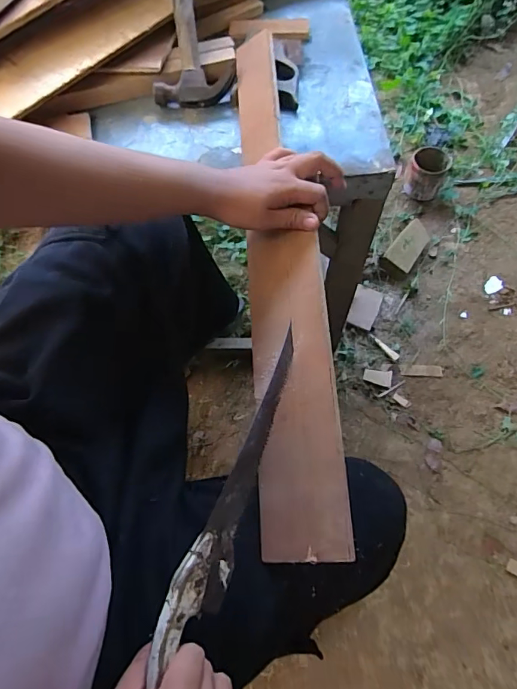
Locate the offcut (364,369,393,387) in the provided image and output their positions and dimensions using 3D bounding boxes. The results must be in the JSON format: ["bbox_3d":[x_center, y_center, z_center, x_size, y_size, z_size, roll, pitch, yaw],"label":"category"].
[{"bbox_3d":[0.292,0.083,1.139,0.068,0.006,0.040,8,68,0],"label":"offcut"}]

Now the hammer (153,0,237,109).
[{"bbox_3d":[-0.099,-0.461,0.711,0.125,0.033,0.185,-3,94,-4],"label":"hammer"}]

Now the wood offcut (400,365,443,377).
[{"bbox_3d":[0.401,0.065,1.146,0.101,0.006,0.030,3,68,-2],"label":"wood offcut"}]

